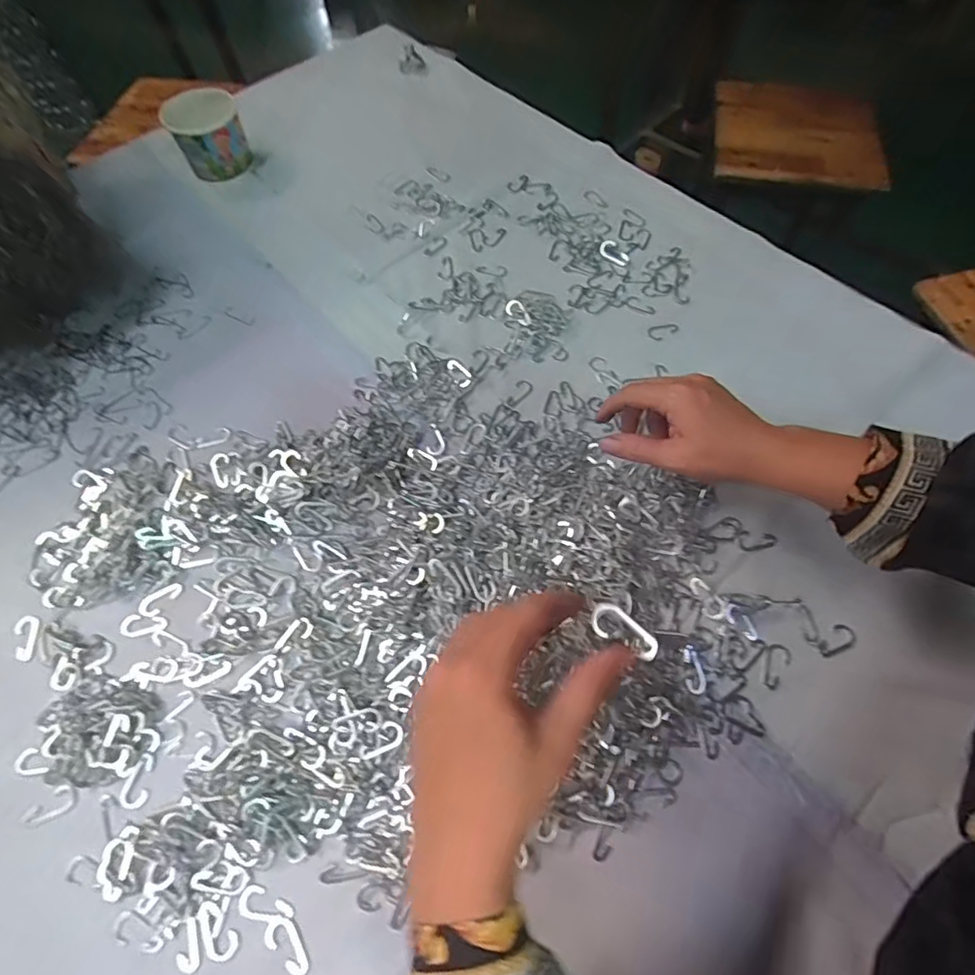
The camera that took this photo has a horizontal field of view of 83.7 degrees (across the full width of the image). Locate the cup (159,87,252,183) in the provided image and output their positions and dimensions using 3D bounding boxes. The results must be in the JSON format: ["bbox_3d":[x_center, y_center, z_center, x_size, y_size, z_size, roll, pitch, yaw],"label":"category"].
[{"bbox_3d":[-0.352,-0.444,0.698,0.084,0.081,0.078,-1,63,2],"label":"cup"}]

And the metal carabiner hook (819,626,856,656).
[{"bbox_3d":[0.275,0.121,0.431,0.036,0.004,0.017,-25,65,-10],"label":"metal carabiner hook"}]

